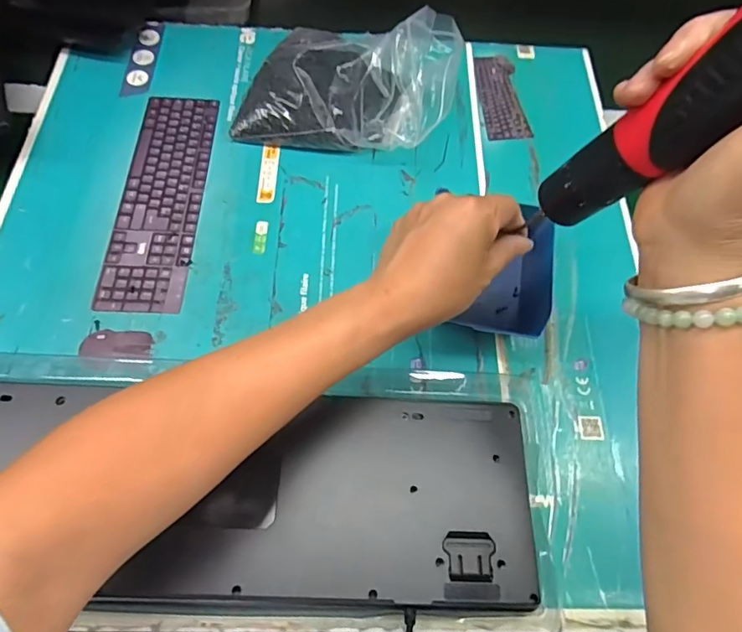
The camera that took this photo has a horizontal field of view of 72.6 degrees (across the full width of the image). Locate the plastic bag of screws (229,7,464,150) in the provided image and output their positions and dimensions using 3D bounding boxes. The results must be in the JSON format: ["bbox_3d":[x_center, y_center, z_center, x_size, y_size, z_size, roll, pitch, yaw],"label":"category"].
[{"bbox_3d":[-0.025,-0.225,0.492,0.211,0.092,0.136,8,65,1],"label":"plastic bag of screws"}]

